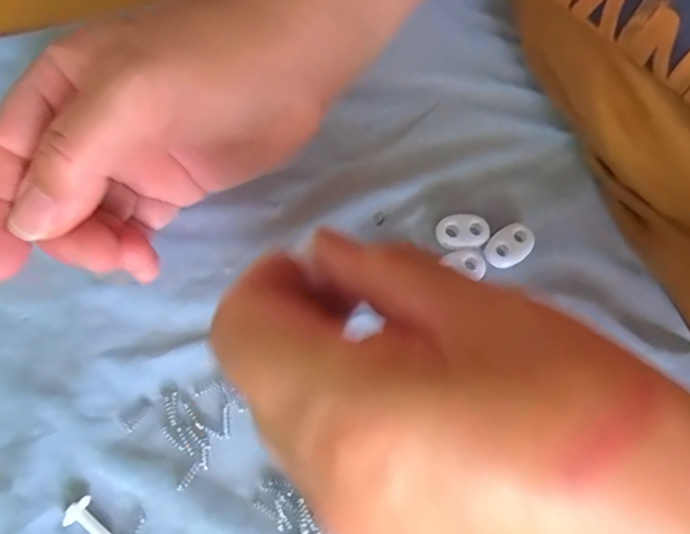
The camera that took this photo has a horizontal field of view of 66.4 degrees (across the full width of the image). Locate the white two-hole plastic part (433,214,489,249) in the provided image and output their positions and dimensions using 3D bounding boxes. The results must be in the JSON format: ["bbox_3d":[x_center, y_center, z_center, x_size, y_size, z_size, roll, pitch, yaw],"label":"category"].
[{"bbox_3d":[0.050,-0.015,0.223,0.022,0.005,0.013,-3,73,-3],"label":"white two-hole plastic part"}]

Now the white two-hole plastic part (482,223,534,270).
[{"bbox_3d":[0.069,-0.009,0.220,0.020,0.004,0.015,-36,77,-11],"label":"white two-hole plastic part"}]

